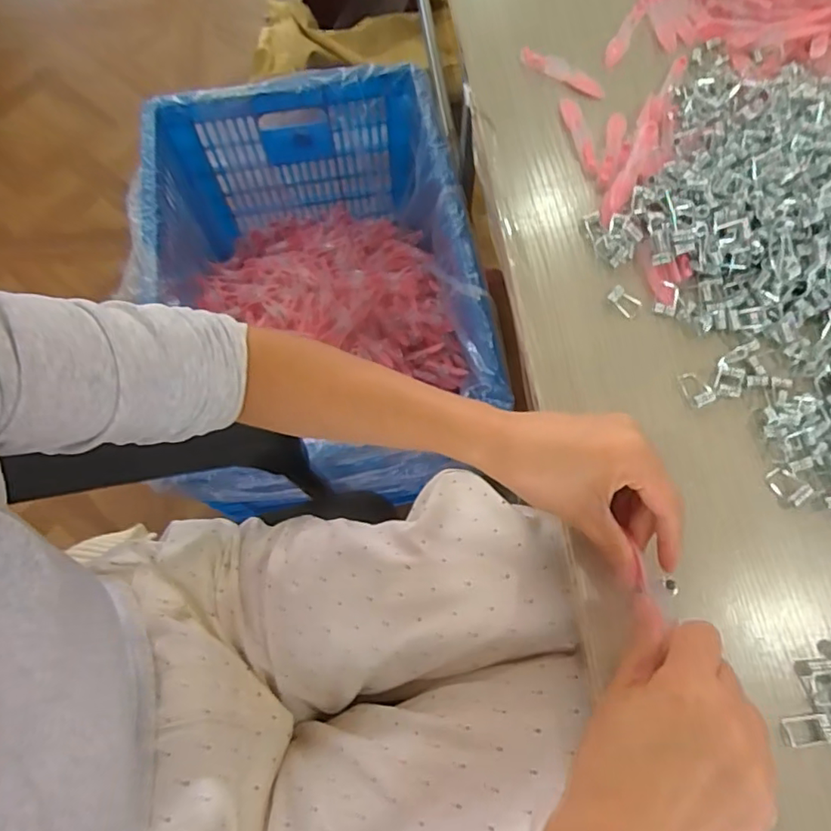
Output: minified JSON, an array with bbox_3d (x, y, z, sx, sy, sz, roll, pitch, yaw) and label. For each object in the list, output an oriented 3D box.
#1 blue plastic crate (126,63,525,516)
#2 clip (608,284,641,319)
[{"bbox_3d":[-0.174,-0.220,0.998,0.508,0.343,0.689,-10,69,-3],"label":"blue plastic crate"},{"bbox_3d":[0.146,-0.080,0.398,0.021,0.012,0.013,41,75,15],"label":"clip"}]

